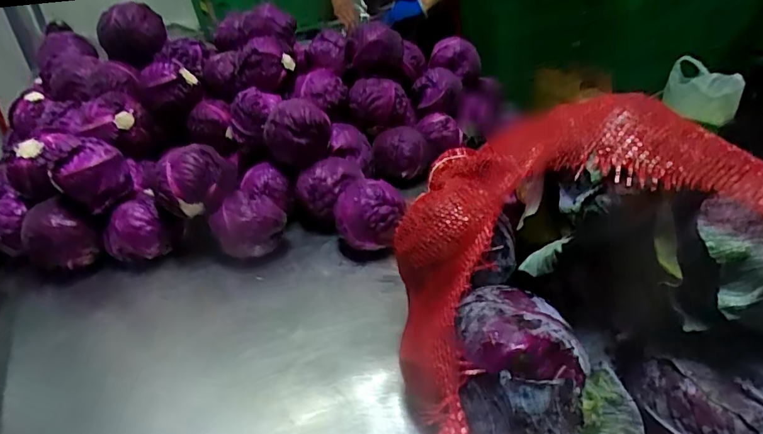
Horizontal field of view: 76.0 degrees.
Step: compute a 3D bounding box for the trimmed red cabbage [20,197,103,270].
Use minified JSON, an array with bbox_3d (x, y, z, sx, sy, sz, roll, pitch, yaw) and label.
[{"bbox_3d":[-0.558,0.042,0.853,0.111,0.115,0.107,-28,40,-33],"label":"trimmed red cabbage"}]

